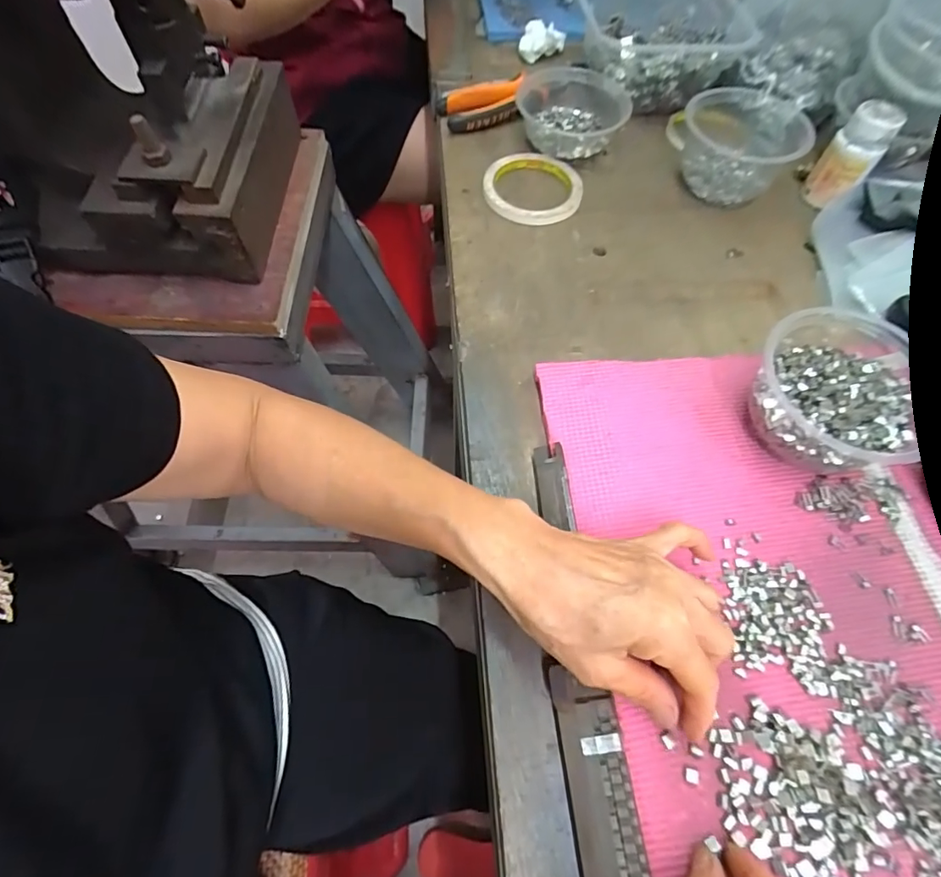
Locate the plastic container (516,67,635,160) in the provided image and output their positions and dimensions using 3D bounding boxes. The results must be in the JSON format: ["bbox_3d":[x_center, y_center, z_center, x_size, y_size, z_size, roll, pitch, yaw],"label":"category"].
[{"bbox_3d":[0.107,-0.342,0.538,0.115,0.046,0.117,11,61,5],"label":"plastic container"}]

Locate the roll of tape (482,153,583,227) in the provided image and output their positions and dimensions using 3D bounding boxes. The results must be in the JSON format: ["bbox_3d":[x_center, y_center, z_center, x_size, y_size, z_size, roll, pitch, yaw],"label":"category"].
[{"bbox_3d":[0.063,-0.252,0.502,0.097,0.017,0.097,0,61,-1],"label":"roll of tape"}]

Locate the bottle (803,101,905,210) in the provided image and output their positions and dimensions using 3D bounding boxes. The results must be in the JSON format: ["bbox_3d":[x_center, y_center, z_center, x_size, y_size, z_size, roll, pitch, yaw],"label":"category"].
[{"bbox_3d":[0.357,-0.263,0.473,0.043,0.082,0.041,33,66,16],"label":"bottle"}]

